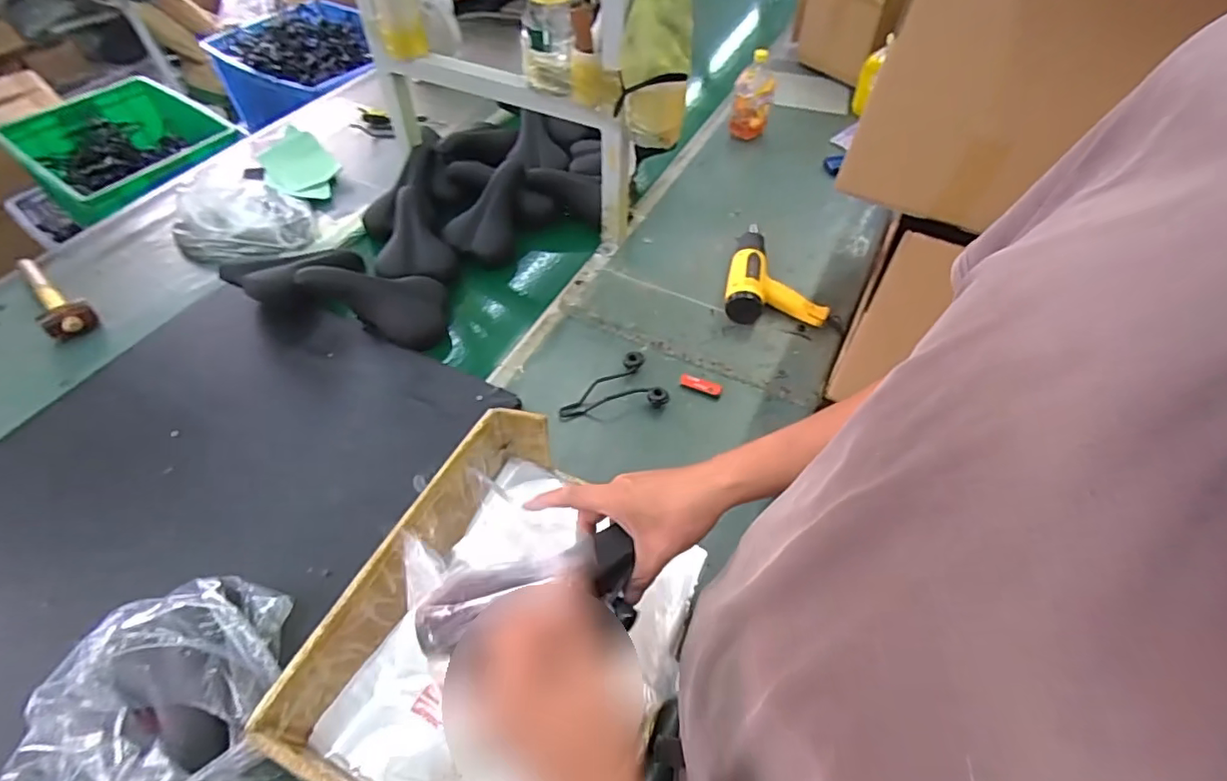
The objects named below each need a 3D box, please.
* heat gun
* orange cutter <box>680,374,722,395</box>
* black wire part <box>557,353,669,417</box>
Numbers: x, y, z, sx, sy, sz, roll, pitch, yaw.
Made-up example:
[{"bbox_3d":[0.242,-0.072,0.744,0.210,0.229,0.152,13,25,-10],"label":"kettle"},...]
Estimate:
[{"bbox_3d":[0.323,-0.232,1.160,0.196,0.066,0.248,8,52,4],"label":"heat gun"},{"bbox_3d":[0.154,-0.012,1.024,0.075,0.005,0.026,17,53,11],"label":"orange cutter"},{"bbox_3d":[-0.005,-0.014,1.014,0.181,0.029,0.107,-5,52,-6],"label":"black wire part"}]

